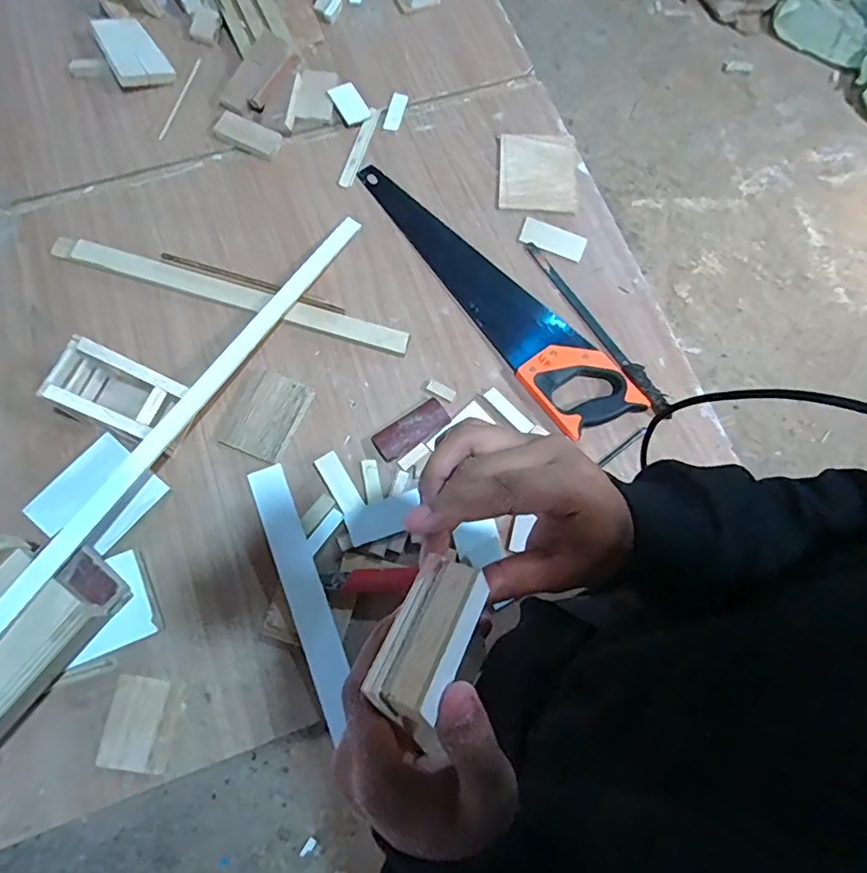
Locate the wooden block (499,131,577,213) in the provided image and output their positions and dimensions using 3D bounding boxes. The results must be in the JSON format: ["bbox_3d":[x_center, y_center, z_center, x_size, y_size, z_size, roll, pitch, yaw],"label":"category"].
[{"bbox_3d":[0.161,-0.408,0.858,0.116,0.006,0.141,3,74,0],"label":"wooden block"}]

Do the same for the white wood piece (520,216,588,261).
[{"bbox_3d":[0.177,-0.291,0.829,0.094,0.005,0.044,21,75,5],"label":"white wood piece"}]

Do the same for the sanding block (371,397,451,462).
[{"bbox_3d":[-0.029,-0.010,0.719,0.099,0.027,0.049,-37,78,-11],"label":"sanding block"}]

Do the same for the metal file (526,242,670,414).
[{"bbox_3d":[0.223,-0.158,0.782,0.028,0.015,0.301,-33,77,-10],"label":"metal file"}]

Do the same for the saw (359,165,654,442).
[{"bbox_3d":[0.075,-0.210,0.787,0.114,0.022,0.513,-38,78,-11],"label":"saw"}]

